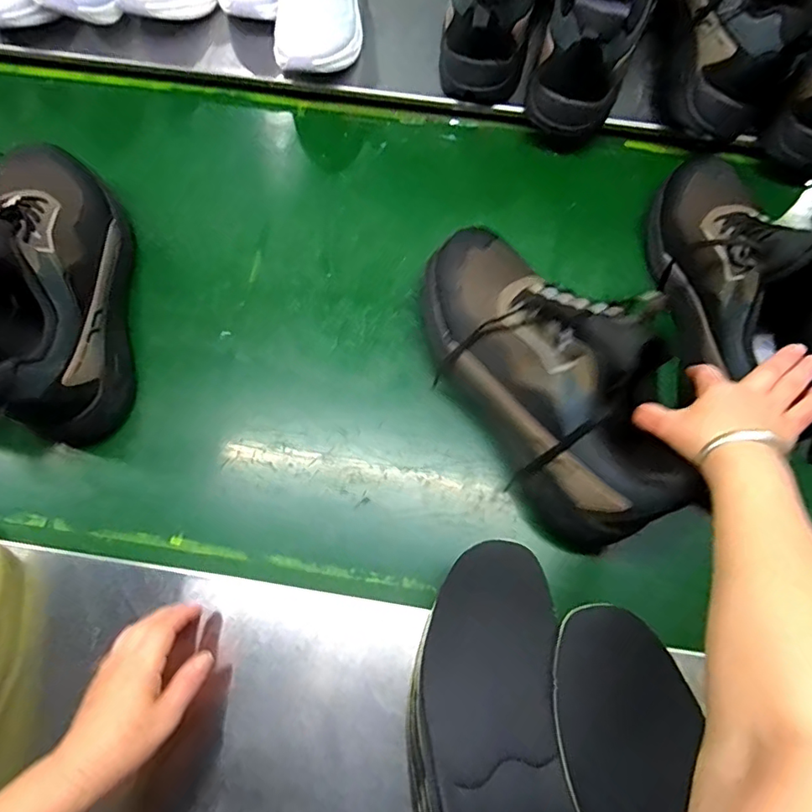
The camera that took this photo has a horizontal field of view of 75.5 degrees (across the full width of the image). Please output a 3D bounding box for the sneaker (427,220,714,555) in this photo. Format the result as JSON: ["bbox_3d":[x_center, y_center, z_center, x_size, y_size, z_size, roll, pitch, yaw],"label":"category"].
[{"bbox_3d":[0.119,-0.034,0.455,0.129,0.147,0.308,-33,76,-9],"label":"sneaker"}]

